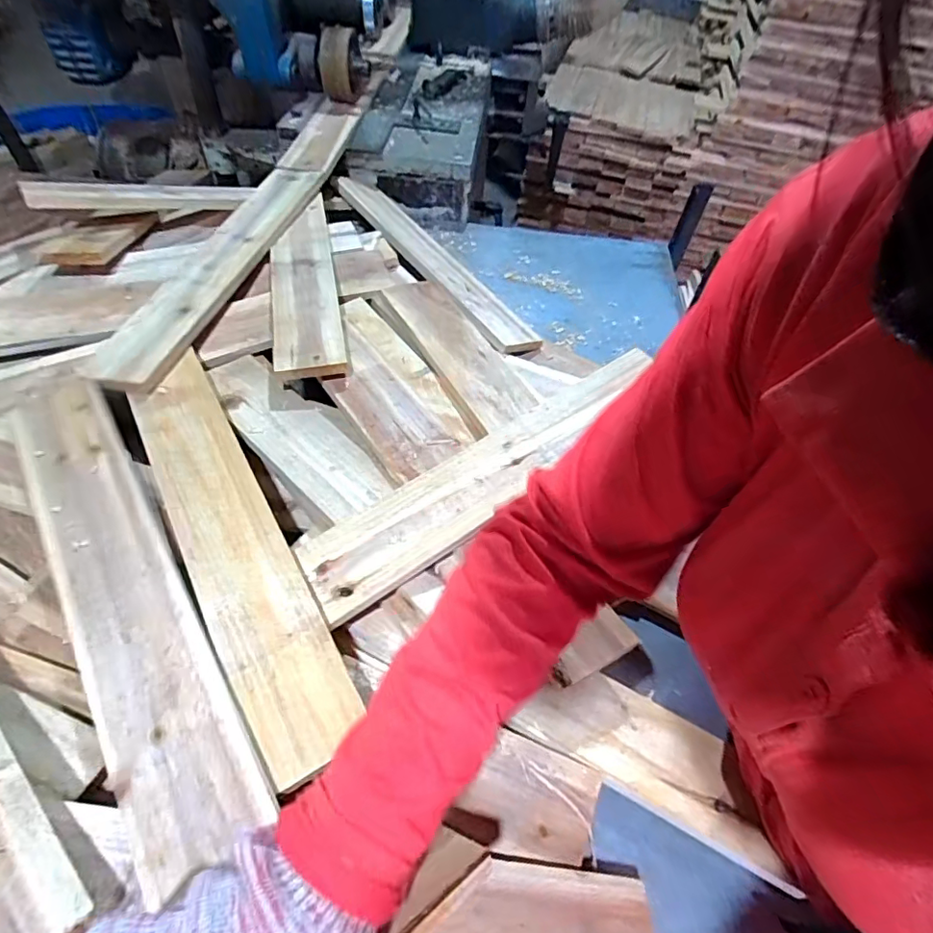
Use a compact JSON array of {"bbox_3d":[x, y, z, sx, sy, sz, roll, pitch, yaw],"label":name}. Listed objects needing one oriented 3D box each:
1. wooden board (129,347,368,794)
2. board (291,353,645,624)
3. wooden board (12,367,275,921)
[{"bbox_3d":[-0.212,0.050,0.475,0.078,0.014,0.431,-24,58,-22],"label":"wooden board"},{"bbox_3d":[0.028,-0.001,0.527,0.401,0.011,0.091,-32,60,-20],"label":"board"},{"bbox_3d":[-0.288,0.075,0.438,0.081,0.016,0.474,-27,59,-24],"label":"wooden board"}]

